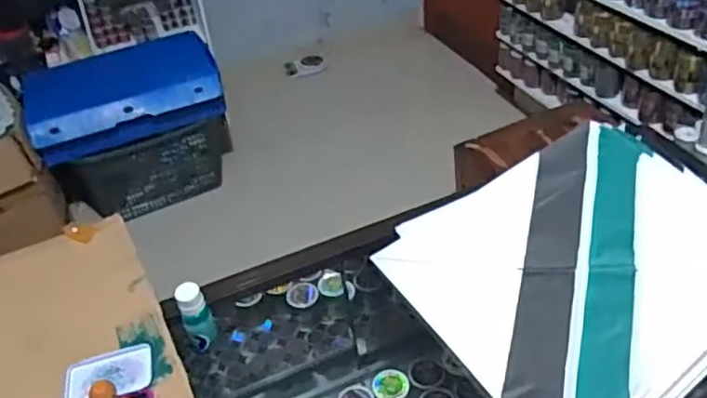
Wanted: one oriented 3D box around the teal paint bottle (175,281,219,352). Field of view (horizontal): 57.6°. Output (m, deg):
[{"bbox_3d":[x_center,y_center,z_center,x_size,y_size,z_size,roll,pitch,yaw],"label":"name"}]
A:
[{"bbox_3d":[-0.185,0.140,0.762,0.032,0.089,0.031,-15,40,-9],"label":"teal paint bottle"}]

